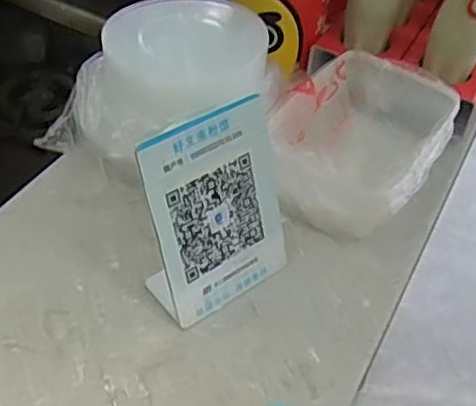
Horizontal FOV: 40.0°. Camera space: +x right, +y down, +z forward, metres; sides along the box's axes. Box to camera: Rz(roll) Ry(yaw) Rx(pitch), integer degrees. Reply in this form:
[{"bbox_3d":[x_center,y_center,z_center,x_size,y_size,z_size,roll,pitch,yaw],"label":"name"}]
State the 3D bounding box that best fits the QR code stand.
[{"bbox_3d":[-0.012,0.008,0.514,0.122,0.145,0.066,-28,55,-31],"label":"QR code stand"}]

